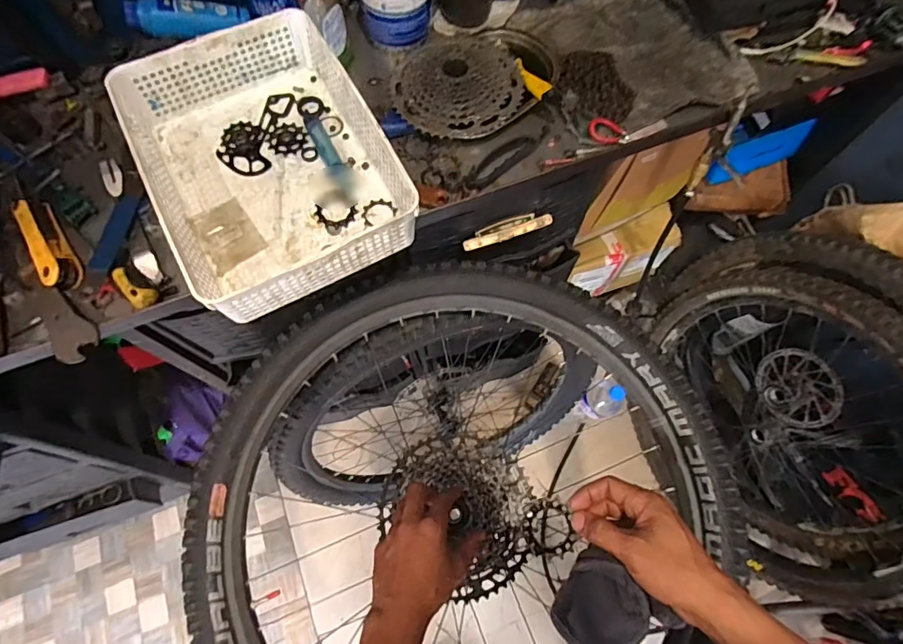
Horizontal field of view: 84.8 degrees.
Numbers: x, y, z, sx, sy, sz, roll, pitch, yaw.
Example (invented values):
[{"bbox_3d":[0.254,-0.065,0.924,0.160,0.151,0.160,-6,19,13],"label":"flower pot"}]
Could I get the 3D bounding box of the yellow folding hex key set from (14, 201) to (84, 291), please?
[{"bbox_3d":[-0.484,-0.095,0.590,0.038,0.022,0.119,-33,72,-12],"label":"yellow folding hex key set"}]

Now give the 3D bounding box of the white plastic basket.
[{"bbox_3d":[-0.215,-0.186,0.580,0.247,0.083,0.325,-28,73,-12],"label":"white plastic basket"}]

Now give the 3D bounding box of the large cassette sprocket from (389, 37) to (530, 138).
[{"bbox_3d":[0.011,-0.326,0.666,0.168,0.048,0.177,0,69,0],"label":"large cassette sprocket"}]

